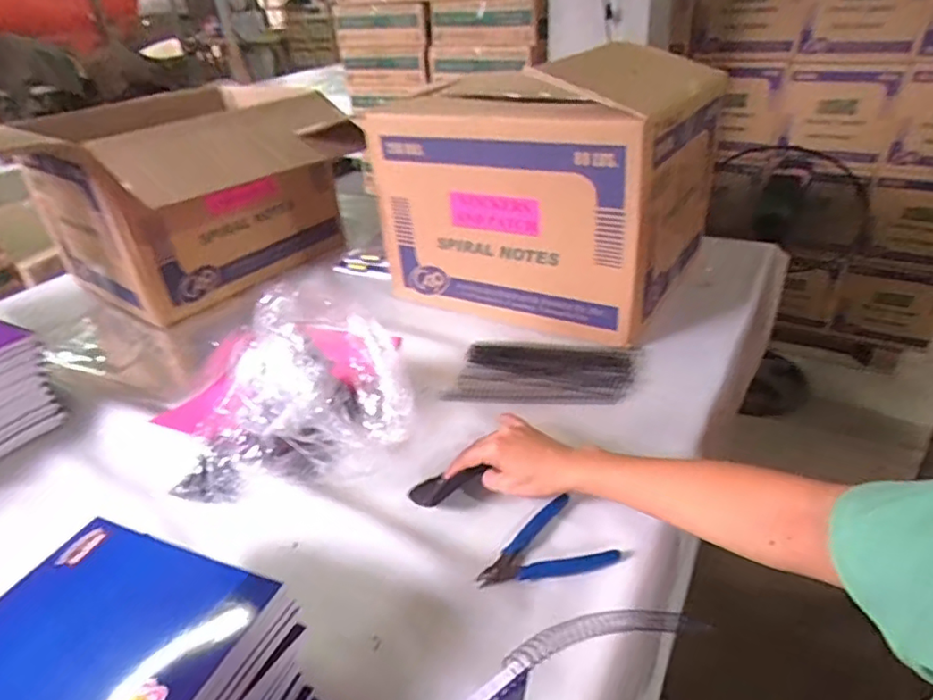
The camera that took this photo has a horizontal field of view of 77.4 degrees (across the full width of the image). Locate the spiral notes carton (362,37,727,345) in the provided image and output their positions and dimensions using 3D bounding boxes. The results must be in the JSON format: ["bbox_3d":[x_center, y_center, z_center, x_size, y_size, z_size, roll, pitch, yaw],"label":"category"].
[{"bbox_3d":[0.113,-0.243,0.898,0.437,0.312,0.304,14,37,26],"label":"spiral notes carton"}]

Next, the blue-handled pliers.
[{"bbox_3d":[0.066,0.182,0.519,0.115,0.010,0.078,-20,36,-22],"label":"blue-handled pliers"}]

